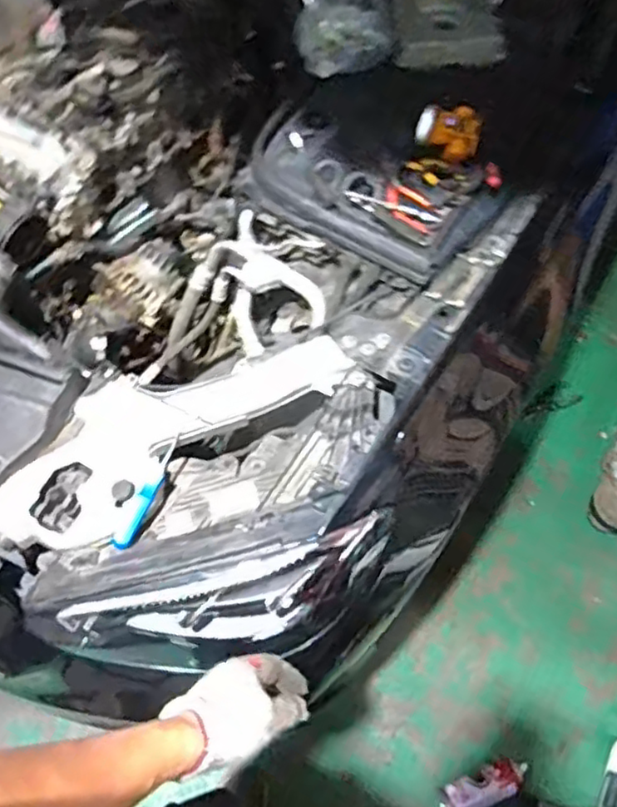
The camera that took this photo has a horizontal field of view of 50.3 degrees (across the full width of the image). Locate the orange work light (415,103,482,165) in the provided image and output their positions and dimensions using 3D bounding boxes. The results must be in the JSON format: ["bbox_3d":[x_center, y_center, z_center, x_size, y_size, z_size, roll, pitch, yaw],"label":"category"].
[{"bbox_3d":[0.204,-0.397,0.953,0.088,0.052,0.070,18,59,8],"label":"orange work light"}]

